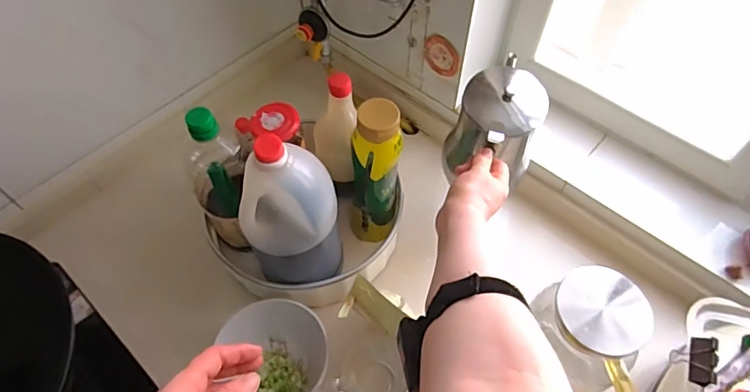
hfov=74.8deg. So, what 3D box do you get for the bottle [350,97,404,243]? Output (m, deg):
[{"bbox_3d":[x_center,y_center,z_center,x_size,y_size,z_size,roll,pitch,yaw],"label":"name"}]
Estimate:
[{"bbox_3d":[0.000,-0.023,0.676,0.070,0.239,0.067,-3,57,-2],"label":"bottle"}]

